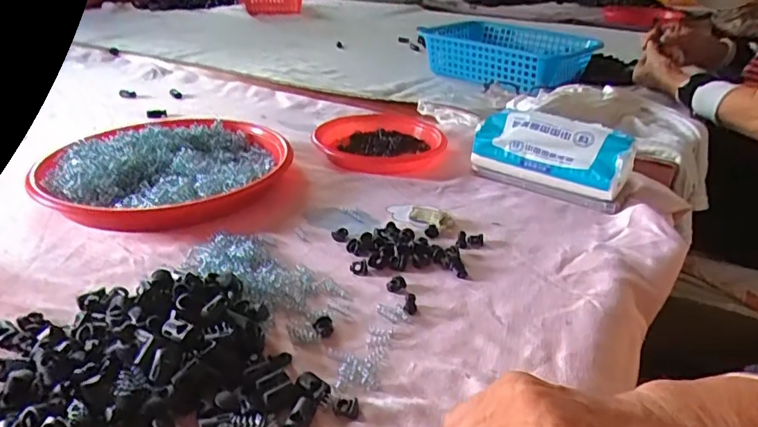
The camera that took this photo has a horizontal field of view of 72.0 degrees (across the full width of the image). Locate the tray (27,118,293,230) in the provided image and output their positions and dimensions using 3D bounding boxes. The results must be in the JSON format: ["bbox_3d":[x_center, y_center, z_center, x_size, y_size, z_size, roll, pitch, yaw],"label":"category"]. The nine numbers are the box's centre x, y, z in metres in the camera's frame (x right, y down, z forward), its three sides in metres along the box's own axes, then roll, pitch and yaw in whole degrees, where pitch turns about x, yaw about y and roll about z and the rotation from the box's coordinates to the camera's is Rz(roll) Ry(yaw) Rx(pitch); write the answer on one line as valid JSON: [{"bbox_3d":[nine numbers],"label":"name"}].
[{"bbox_3d":[-0.223,-0.054,0.565,0.242,0.033,0.229,-5,28,-12],"label":"tray"}]

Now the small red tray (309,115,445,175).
[{"bbox_3d":[0.002,-0.096,0.682,0.160,0.033,0.183,1,28,-1],"label":"small red tray"}]

